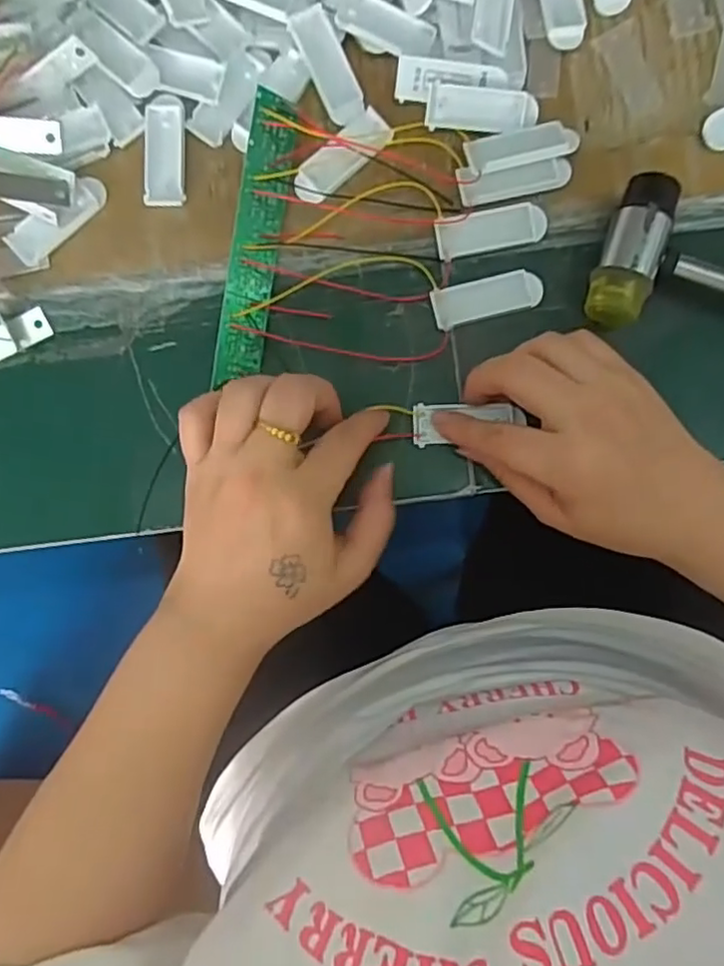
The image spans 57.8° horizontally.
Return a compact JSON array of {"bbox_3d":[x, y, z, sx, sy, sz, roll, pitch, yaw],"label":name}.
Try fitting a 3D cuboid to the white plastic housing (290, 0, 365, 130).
[{"bbox_3d":[-0.017,-0.217,0.341,0.020,0.009,0.057,-26,90,1],"label":"white plastic housing"}]

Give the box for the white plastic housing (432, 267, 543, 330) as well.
[{"bbox_3d":[0.066,-0.097,0.344,0.057,0.004,0.021,-15,86,2],"label":"white plastic housing"}]

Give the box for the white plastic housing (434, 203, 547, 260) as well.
[{"bbox_3d":[0.068,-0.132,0.343,0.057,0.006,0.021,-11,86,2],"label":"white plastic housing"}]

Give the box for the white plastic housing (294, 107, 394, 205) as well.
[{"bbox_3d":[-0.011,-0.171,0.343,0.057,0.004,0.019,-42,85,0],"label":"white plastic housing"}]

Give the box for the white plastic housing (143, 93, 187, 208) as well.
[{"bbox_3d":[-0.103,-0.175,0.345,0.021,0.007,0.057,4,87,3],"label":"white plastic housing"}]

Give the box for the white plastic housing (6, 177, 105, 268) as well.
[{"bbox_3d":[-0.161,-0.140,0.347,0.057,0.010,0.020,-45,85,0],"label":"white plastic housing"}]

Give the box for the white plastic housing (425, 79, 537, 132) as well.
[{"bbox_3d":[0.062,-0.195,0.340,0.057,0.004,0.019,6,87,3],"label":"white plastic housing"}]

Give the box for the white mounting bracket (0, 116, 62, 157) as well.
[{"bbox_3d":[-0.179,-0.178,0.336,0.045,0.006,0.020,-2,90,-14],"label":"white mounting bracket"}]

